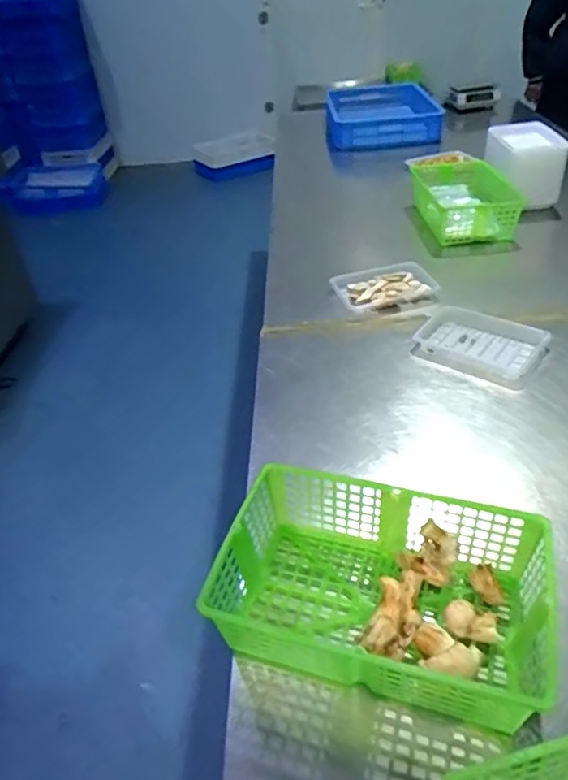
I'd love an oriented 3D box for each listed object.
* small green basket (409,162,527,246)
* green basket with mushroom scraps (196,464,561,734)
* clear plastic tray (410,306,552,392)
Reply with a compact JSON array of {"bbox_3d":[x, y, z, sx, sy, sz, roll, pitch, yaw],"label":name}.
[{"bbox_3d":[0.463,-0.508,1.506,0.212,0.123,0.384,-6,39,0],"label":"small green basket"},{"bbox_3d":[0.104,0.218,0.631,0.331,0.109,0.215,8,39,15],"label":"green basket with mushroom scraps"},{"bbox_3d":[0.356,-0.086,1.039,0.226,0.031,0.161,25,46,31],"label":"clear plastic tray"}]

